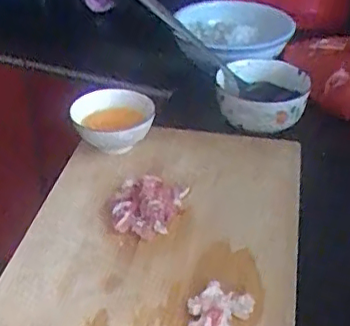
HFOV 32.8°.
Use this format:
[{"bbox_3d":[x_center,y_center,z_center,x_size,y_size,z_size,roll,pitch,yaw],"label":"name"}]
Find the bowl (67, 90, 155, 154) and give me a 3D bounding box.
[{"bbox_3d":[-0.089,-0.057,0.866,0.115,0.071,0.118,0,35,0],"label":"bowl"}]

